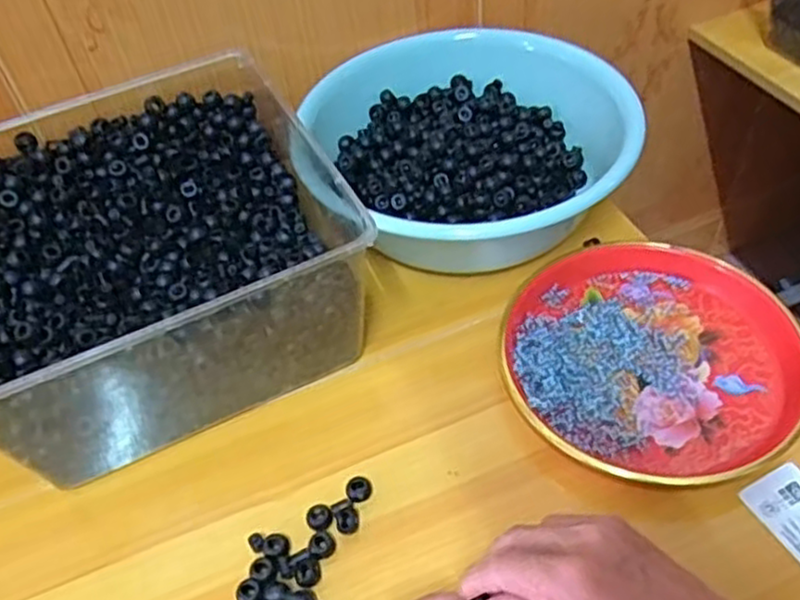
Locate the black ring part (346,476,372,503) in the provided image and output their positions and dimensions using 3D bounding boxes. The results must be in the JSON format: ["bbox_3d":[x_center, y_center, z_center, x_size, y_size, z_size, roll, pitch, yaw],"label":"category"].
[{"bbox_3d":[-0.029,0.135,0.524,0.018,0.010,0.016,-18,50,-9],"label":"black ring part"}]

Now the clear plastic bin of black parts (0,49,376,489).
[{"bbox_3d":[-0.195,-0.035,0.576,0.281,0.128,0.283,-23,51,-13],"label":"clear plastic bin of black parts"}]

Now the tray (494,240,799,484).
[{"bbox_3d":[0.189,0.043,0.566,0.208,0.031,0.218,-3,49,4],"label":"tray"}]

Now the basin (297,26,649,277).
[{"bbox_3d":[0.065,-0.148,0.690,0.249,0.094,0.241,-3,49,4],"label":"basin"}]

